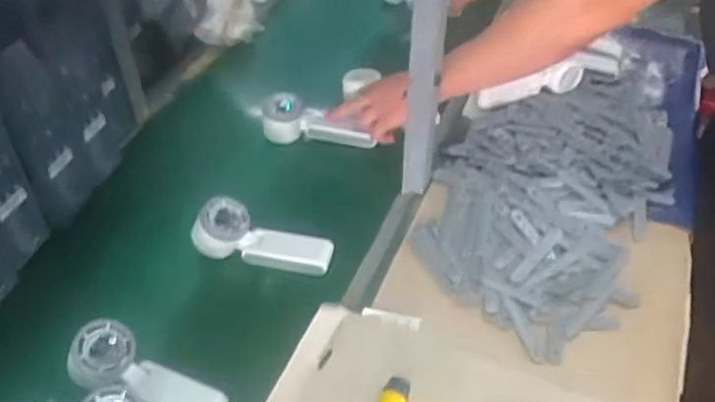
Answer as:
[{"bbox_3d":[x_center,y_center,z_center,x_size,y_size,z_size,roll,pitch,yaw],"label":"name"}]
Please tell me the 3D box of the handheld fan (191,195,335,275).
[{"bbox_3d":[-0.110,0.048,0.774,0.167,0.045,0.063,16,46,-3],"label":"handheld fan"}]

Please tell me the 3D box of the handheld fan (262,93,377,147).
[{"bbox_3d":[-0.057,-0.115,0.935,0.155,0.057,0.040,4,45,4],"label":"handheld fan"}]

